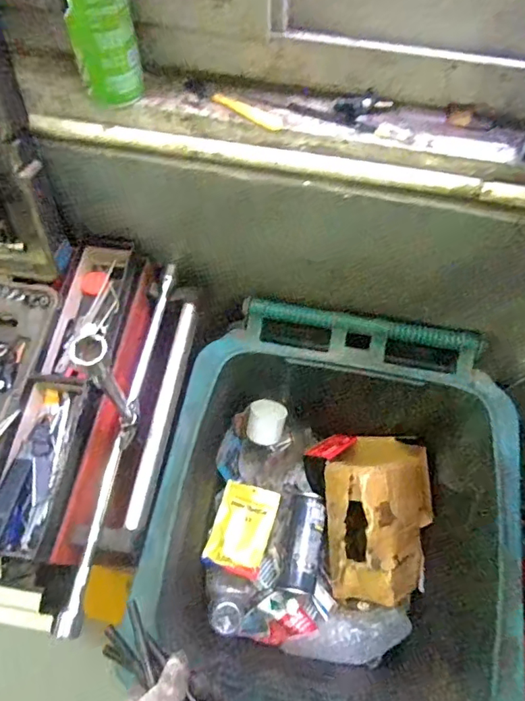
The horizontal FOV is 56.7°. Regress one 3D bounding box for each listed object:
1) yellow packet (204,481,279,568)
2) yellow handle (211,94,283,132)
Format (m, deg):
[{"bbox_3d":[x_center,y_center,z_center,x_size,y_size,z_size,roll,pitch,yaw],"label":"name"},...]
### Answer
[{"bbox_3d":[-0.033,0.305,0.851,0.099,0.034,0.137,13,65,7],"label":"yellow packet"},{"bbox_3d":[-0.018,-0.261,0.533,0.088,0.008,0.016,31,69,14],"label":"yellow handle"}]

